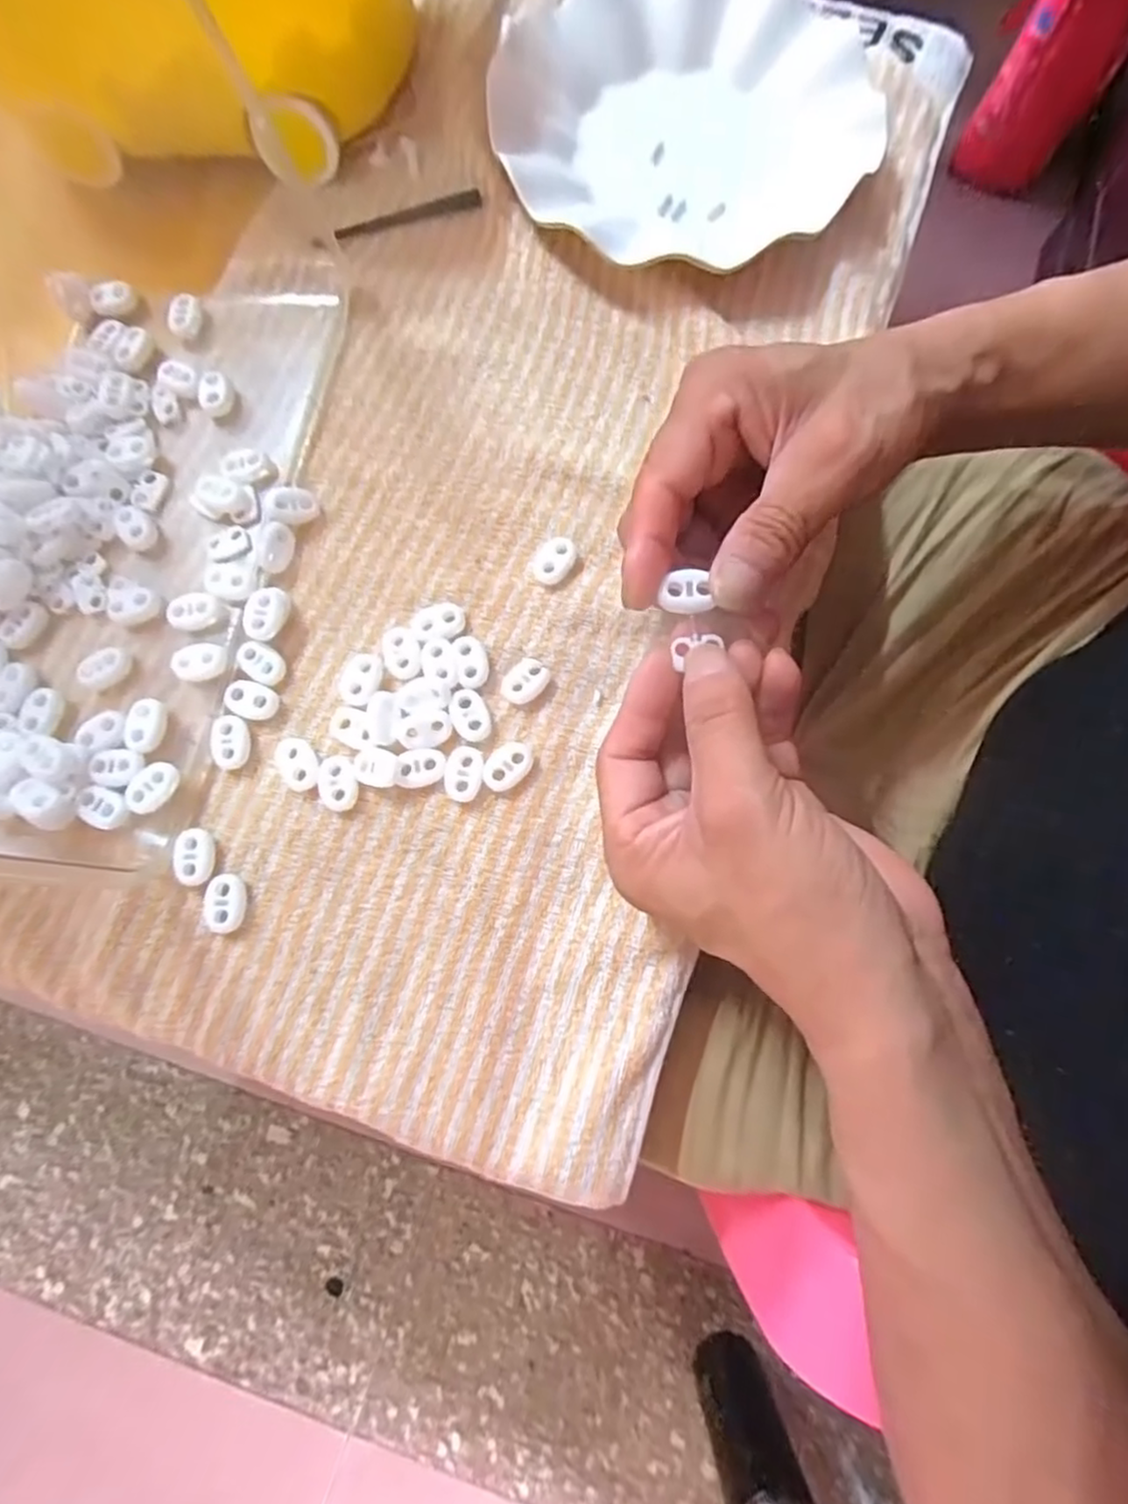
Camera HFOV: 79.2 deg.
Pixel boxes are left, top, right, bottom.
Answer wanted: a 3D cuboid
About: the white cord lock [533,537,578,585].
[{"bbox_3d":[-0.004,-0.084,0.300,0.016,0.006,0.022,29,80,6],"label":"white cord lock"}]

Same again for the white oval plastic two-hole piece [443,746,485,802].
[{"bbox_3d":[-0.041,0.008,0.277,0.015,0.004,0.022,9,79,2],"label":"white oval plastic two-hole piece"}]

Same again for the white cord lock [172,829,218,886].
[{"bbox_3d":[-0.149,0.042,0.275,0.015,0.007,0.021,8,79,2],"label":"white cord lock"}]

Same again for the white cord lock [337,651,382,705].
[{"bbox_3d":[-0.087,-0.031,0.288,0.018,0.004,0.022,11,79,3],"label":"white cord lock"}]

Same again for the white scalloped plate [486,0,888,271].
[{"bbox_3d":[0.060,-0.330,0.349,0.183,0.023,0.183,10,79,2],"label":"white scalloped plate"}]

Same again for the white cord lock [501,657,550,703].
[{"bbox_3d":[-0.017,-0.030,0.288,0.022,0.006,0.017,-44,81,-8],"label":"white cord lock"}]

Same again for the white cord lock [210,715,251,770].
[{"bbox_3d":[-0.139,-0.004,0.285,0.015,0.005,0.022,-11,78,-2],"label":"white cord lock"}]

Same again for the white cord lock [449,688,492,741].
[{"bbox_3d":[-0.039,-0.016,0.282,0.015,0.004,0.022,-24,79,-4],"label":"white cord lock"}]

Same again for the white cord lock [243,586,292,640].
[{"bbox_3d":[-0.127,-0.059,0.292,0.015,0.011,0.023,10,79,2],"label":"white cord lock"}]

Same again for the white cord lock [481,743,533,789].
[{"bbox_3d":[-0.023,0.006,0.281,0.016,0.005,0.022,40,81,8],"label":"white cord lock"}]

